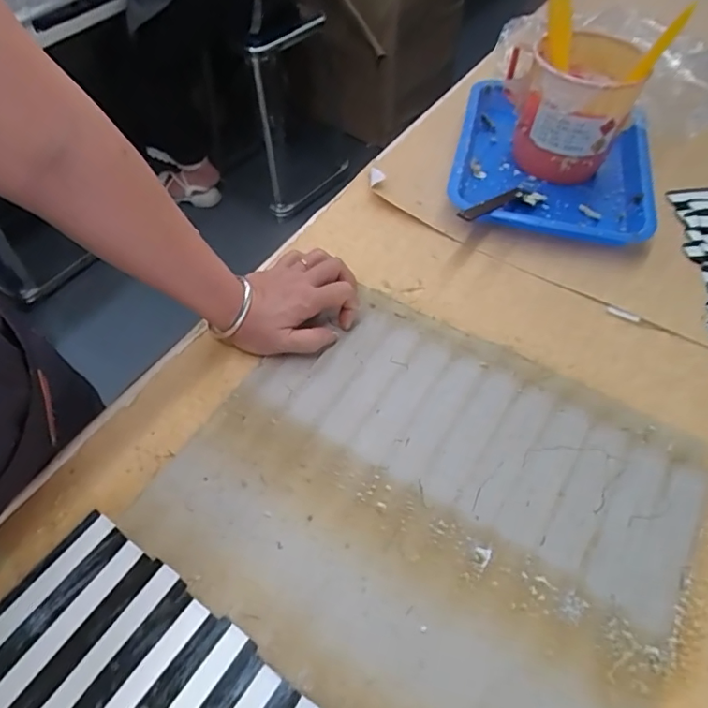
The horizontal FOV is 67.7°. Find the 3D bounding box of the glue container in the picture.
[{"bbox_3d":[0.249,-0.278,0.607,0.108,0.128,0.120,12,54,10],"label":"glue container"}]

